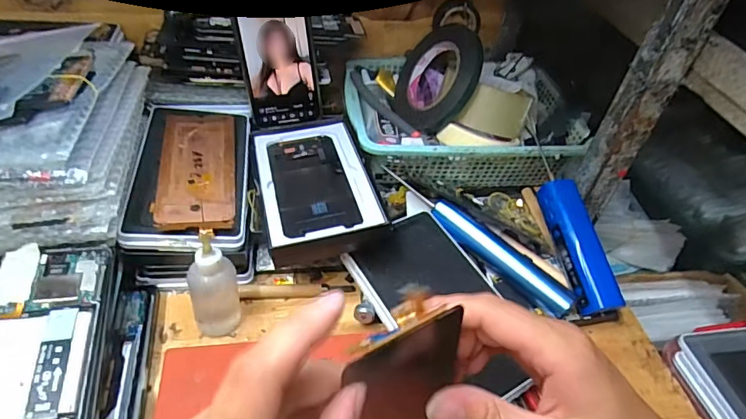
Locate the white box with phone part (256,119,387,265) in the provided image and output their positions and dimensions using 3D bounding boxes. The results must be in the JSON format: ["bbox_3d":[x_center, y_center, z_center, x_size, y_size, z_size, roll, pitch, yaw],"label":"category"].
[{"bbox_3d":[-0.054,-0.033,0.454,0.104,0.025,0.177,-8,46,-15],"label":"white box with phone part"}]

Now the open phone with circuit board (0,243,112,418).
[{"bbox_3d":[-0.219,0.088,0.316,0.073,0.010,0.152,0,48,-15],"label":"open phone with circuit board"}]

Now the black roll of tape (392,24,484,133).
[{"bbox_3d":[0.069,-0.151,0.563,0.023,0.117,0.137,10,7,-38],"label":"black roll of tape"}]

